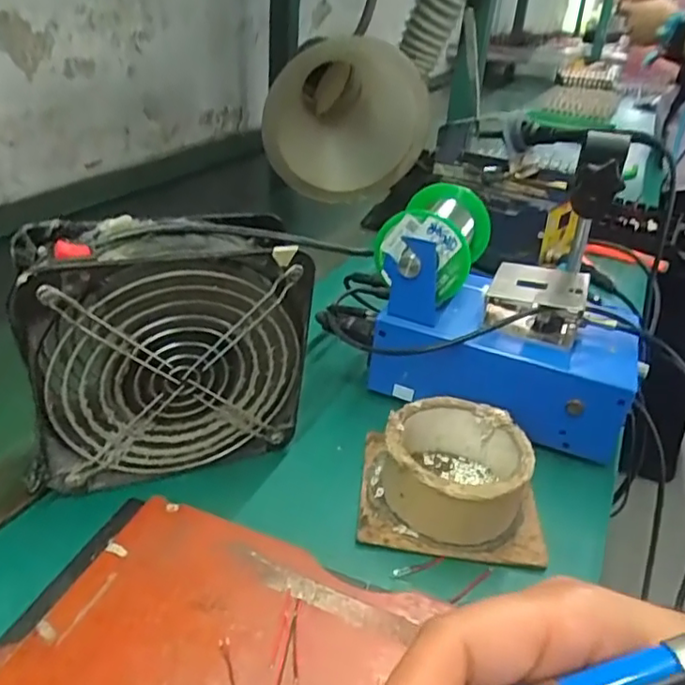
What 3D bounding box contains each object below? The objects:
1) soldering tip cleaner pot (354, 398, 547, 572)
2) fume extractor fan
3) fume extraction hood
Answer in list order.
[{"bbox_3d":[0.068,0.080,0.377,0.108,0.046,0.092,6,31,4],"label":"soldering tip cleaner pot"},{"bbox_3d":[-0.099,0.006,0.355,0.151,0.145,0.048,-9,34,-23],"label":"fume extractor fan"},{"bbox_3d":[0.011,-0.253,0.706,0.163,0.172,0.152,8,31,8],"label":"fume extraction hood"}]

